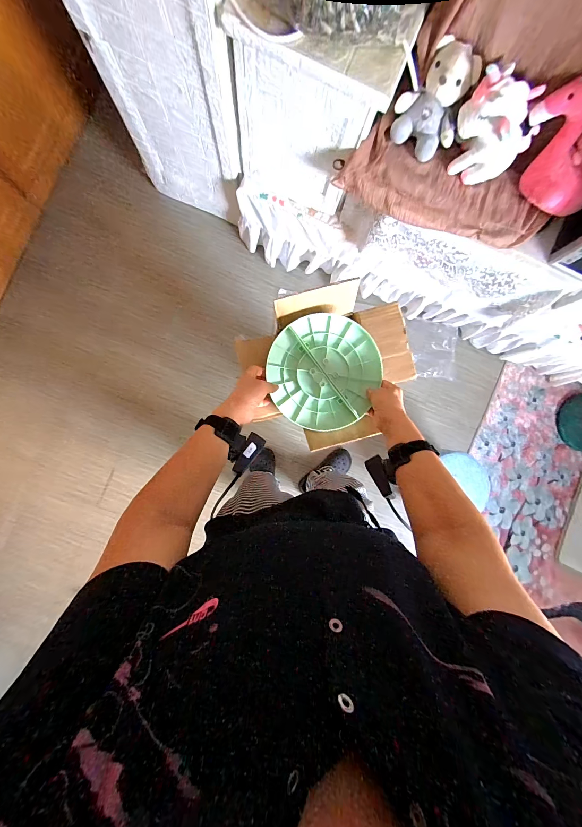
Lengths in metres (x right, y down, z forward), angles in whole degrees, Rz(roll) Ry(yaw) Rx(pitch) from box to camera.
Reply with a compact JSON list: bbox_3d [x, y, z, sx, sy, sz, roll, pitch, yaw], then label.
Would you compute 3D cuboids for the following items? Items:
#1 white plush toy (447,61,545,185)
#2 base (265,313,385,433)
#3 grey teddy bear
[{"bbox_3d":[0.493,-0.684,0.716,0.152,0.169,0.147,0,89,-3],"label":"white plush toy"},{"bbox_3d":[0.063,-0.084,0.598,0.214,0.024,0.221,0,91,-4],"label":"base"},{"bbox_3d":[0.342,-0.740,0.721,0.164,0.152,0.125,26,88,-2],"label":"grey teddy bear"}]

